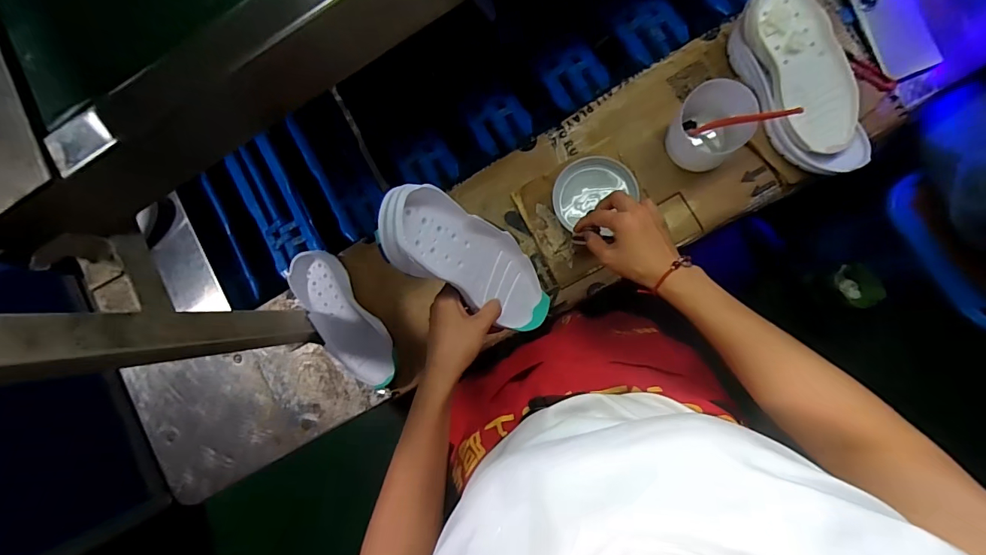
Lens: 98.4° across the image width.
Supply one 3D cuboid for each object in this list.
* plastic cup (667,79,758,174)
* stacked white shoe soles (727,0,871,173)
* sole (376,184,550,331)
[{"bbox_3d":[0.293,-0.202,0.576,0.103,0.087,0.095,0,86,7],"label":"plastic cup"},{"bbox_3d":[0.414,-0.255,0.568,0.104,0.082,0.252,-24,84,5],"label":"stacked white shoe soles"},{"bbox_3d":[-0.018,-0.016,0.446,0.039,0.246,0.082,33,91,45],"label":"sole"}]

